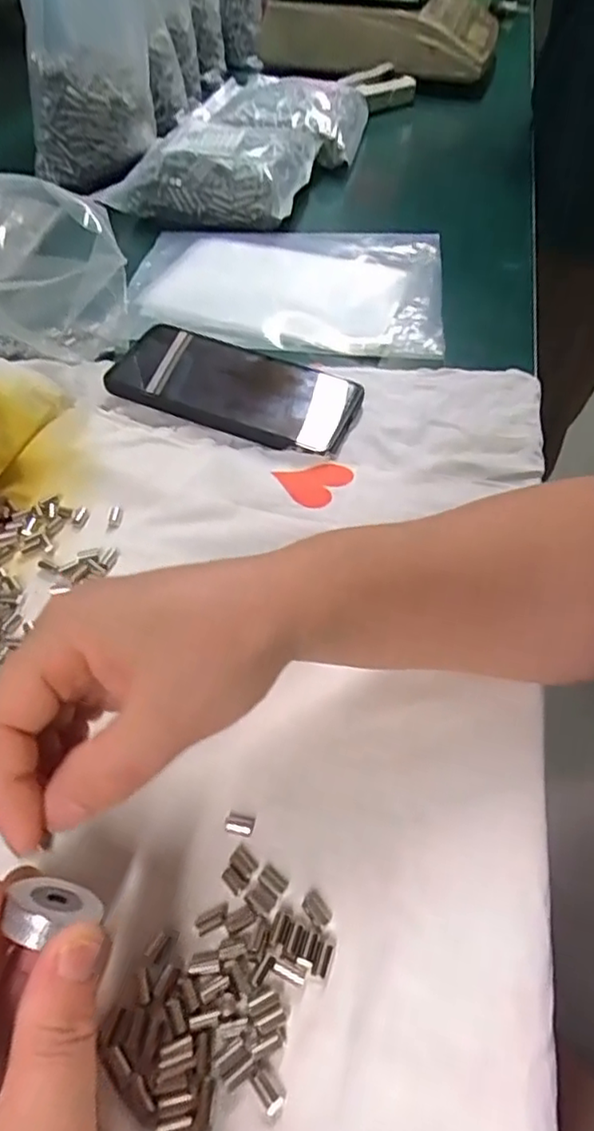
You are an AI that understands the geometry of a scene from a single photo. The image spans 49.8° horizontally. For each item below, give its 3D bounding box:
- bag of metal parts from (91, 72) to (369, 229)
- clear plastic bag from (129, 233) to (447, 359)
[{"bbox_3d":[-0.047,-0.460,0.677,0.193,0.041,0.327,13,51,7],"label":"bag of metal parts"},{"bbox_3d":[-0.010,-0.241,0.532,0.255,0.013,0.179,6,51,2],"label":"clear plastic bag"}]

